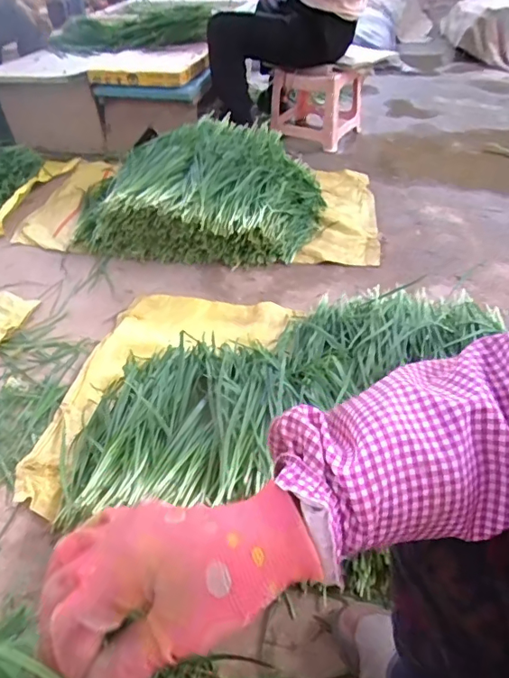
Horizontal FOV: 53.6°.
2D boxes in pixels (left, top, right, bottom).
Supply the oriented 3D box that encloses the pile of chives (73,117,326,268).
[{"bbox_3d":[-0.135,-0.460,1.436,0.646,0.200,0.580,3,42,7],"label":"pile of chives"}]

